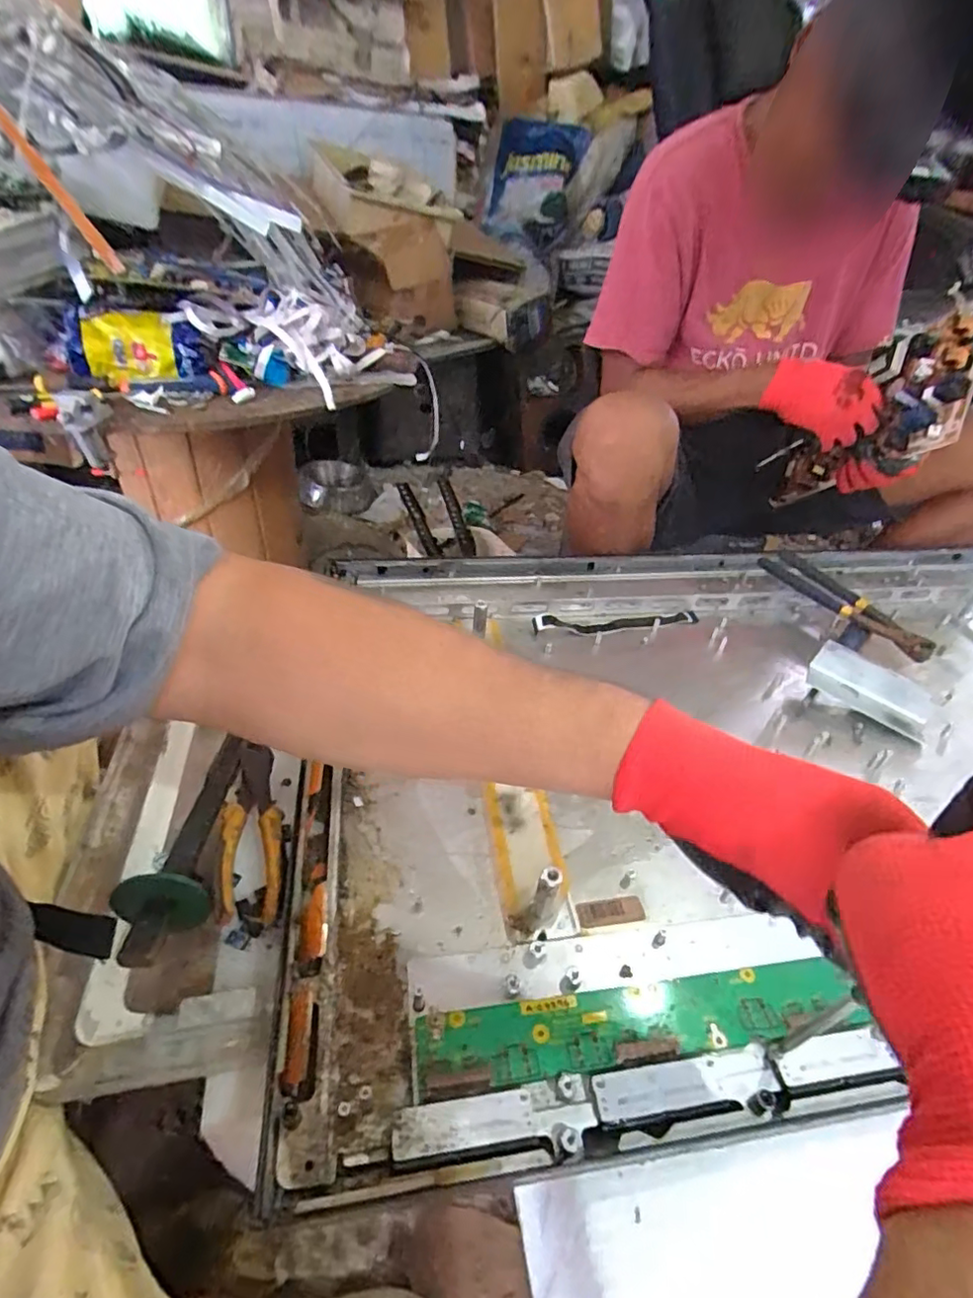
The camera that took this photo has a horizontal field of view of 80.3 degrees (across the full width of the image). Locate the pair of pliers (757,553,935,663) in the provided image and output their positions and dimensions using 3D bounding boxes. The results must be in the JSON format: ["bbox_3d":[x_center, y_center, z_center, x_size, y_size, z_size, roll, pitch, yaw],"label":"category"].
[{"bbox_3d":[0.455,-0.057,0.737,0.056,0.031,0.225,-20,45,-27],"label":"pair of pliers"}]

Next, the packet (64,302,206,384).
[{"bbox_3d":[-0.445,-0.383,0.734,0.153,0.083,0.025,-2,13,-19],"label":"packet"}]

